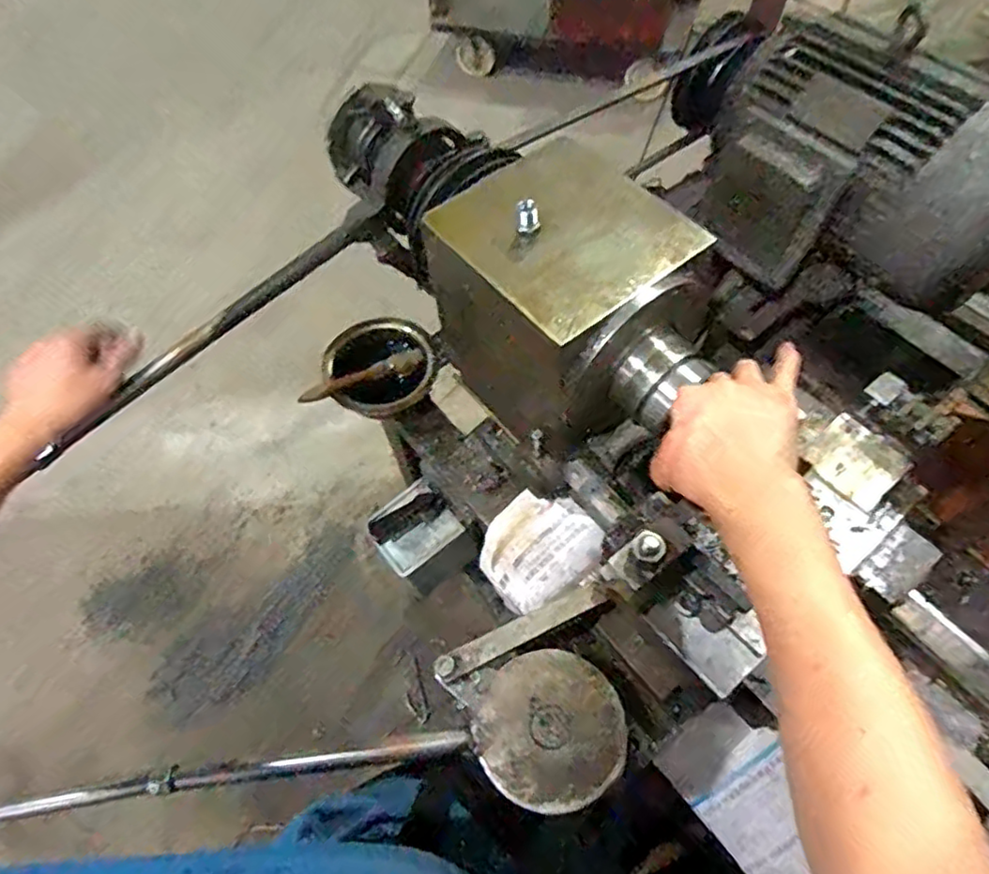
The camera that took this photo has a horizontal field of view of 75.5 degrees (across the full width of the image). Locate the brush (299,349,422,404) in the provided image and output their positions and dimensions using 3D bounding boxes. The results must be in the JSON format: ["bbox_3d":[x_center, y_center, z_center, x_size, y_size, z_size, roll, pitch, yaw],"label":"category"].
[{"bbox_3d":[-0.150,-0.068,0.733,0.145,0.026,0.020,-28,61,-13],"label":"brush"}]

